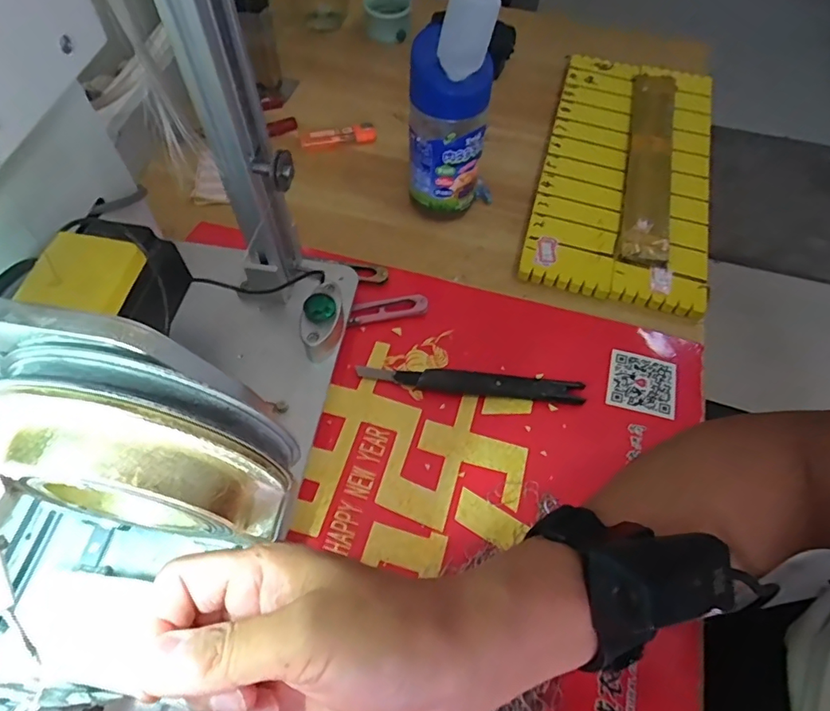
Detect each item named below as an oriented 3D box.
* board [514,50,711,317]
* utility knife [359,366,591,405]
[{"bbox_3d":[0.216,-0.200,0.527,0.161,0.020,0.323,15,61,8],"label":"board"},{"bbox_3d":[0.042,0.021,0.400,0.171,0.013,0.017,5,60,2],"label":"utility knife"}]

